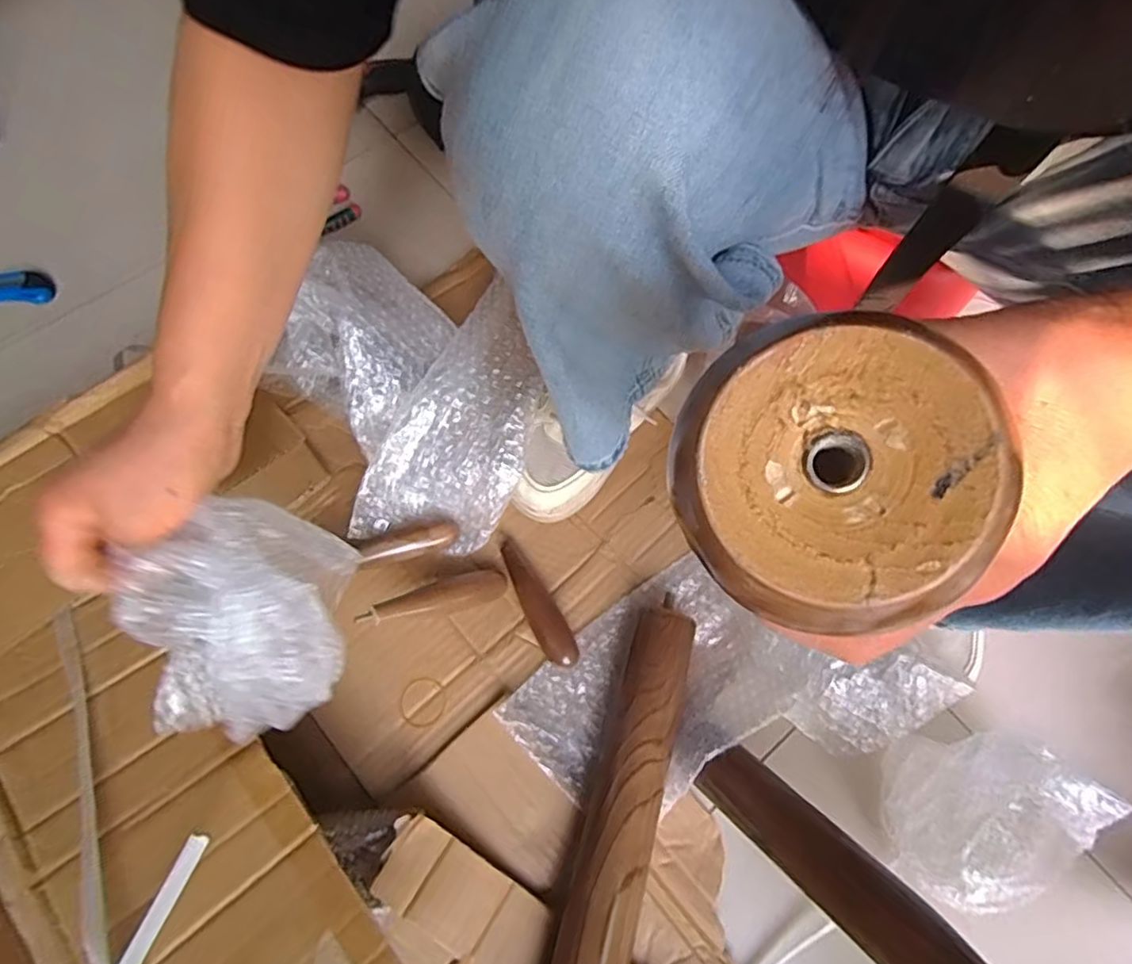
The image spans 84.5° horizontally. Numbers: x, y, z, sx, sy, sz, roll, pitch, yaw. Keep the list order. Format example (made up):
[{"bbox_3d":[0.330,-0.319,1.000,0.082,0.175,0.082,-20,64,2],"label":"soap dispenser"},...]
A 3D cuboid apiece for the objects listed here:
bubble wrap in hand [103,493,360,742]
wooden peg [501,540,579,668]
[{"bbox_3d":[-0.169,0.072,0.332,0.095,0.087,0.114,3,69,0],"label":"bubble wrap in hand"},{"bbox_3d":[-0.024,0.106,0.555,0.027,0.025,0.123,-24,71,-10],"label":"wooden peg"}]

